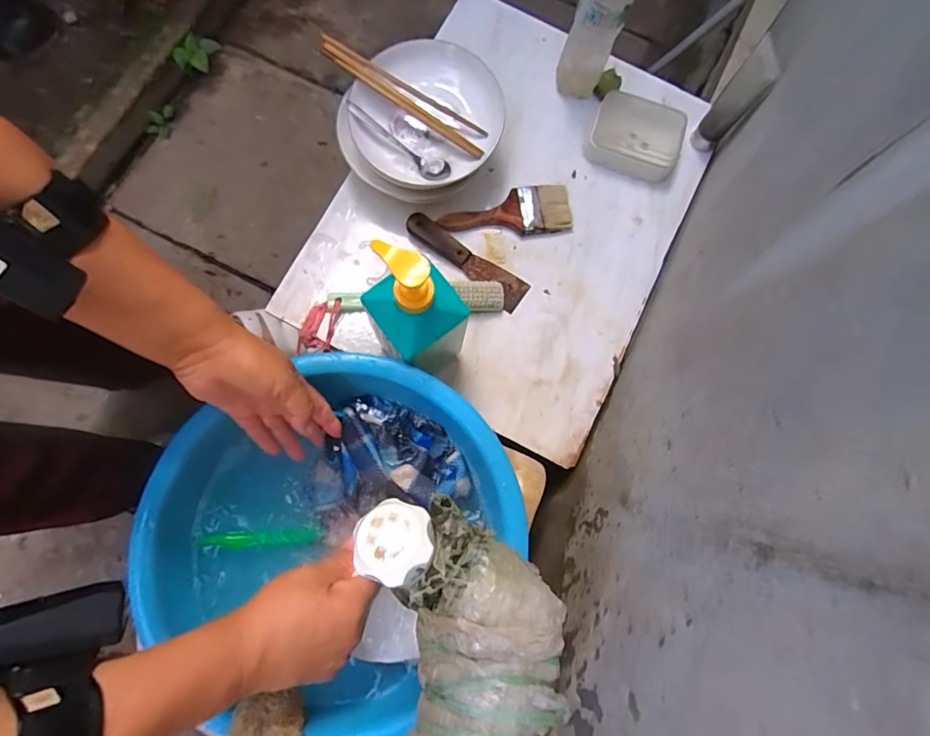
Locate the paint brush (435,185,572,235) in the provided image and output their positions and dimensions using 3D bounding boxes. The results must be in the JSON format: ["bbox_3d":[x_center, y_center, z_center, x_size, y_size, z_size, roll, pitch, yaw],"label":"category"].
[{"bbox_3d":[0.056,-0.215,0.678,0.180,0.024,0.064,-6,78,-3],"label":"paint brush"}]

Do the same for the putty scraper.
[{"bbox_3d":[0.004,-0.148,0.659,0.182,0.027,0.045,37,79,6],"label":"putty scraper"}]

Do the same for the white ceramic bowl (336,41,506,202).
[{"bbox_3d":[-0.056,-0.316,0.632,0.184,0.059,0.192,0,77,-1],"label":"white ceramic bowl"}]

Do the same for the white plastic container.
[{"bbox_3d":[0.248,-0.333,0.705,0.127,0.039,0.100,18,78,3],"label":"white plastic container"}]

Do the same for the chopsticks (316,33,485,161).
[{"bbox_3d":[-0.073,-0.350,0.620,0.236,0.042,0.040,31,79,5],"label":"chopsticks"}]

